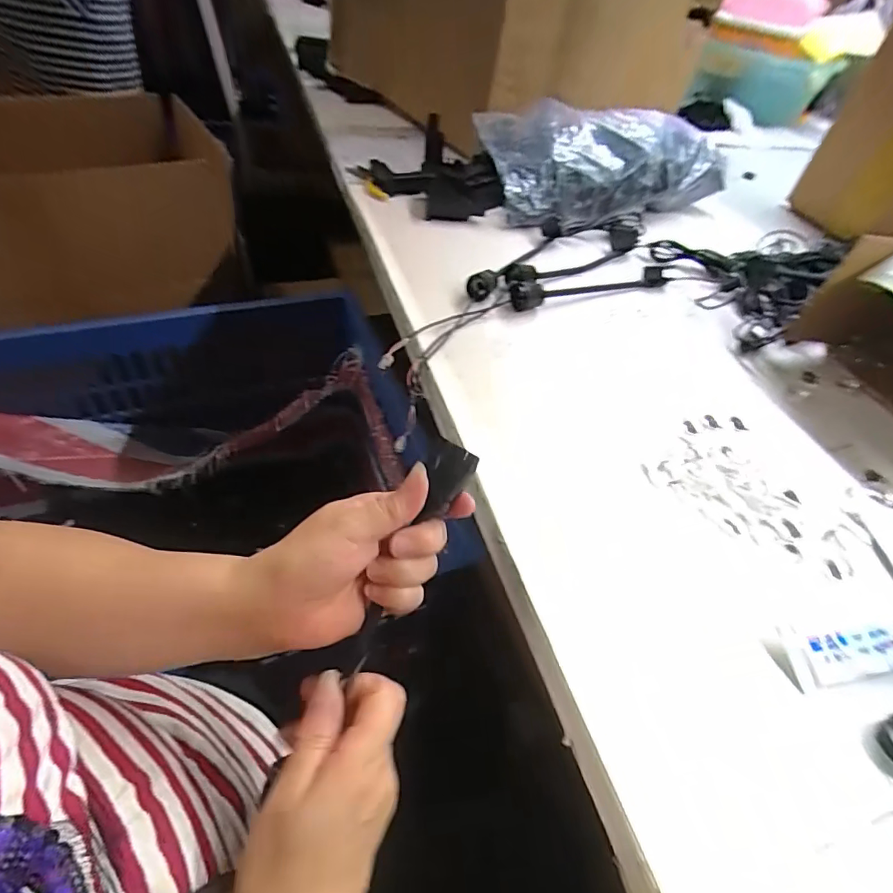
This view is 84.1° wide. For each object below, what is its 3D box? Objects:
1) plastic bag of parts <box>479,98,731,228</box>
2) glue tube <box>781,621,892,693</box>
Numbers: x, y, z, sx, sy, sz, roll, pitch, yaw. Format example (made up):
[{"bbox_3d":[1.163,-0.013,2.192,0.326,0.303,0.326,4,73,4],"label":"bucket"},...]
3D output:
[{"bbox_3d":[0.225,-0.421,0.732,0.345,0.100,0.183,-13,50,-17],"label":"plastic bag of parts"},{"bbox_3d":[0.260,0.122,0.302,0.100,0.016,0.027,-5,49,-11],"label":"glue tube"}]

